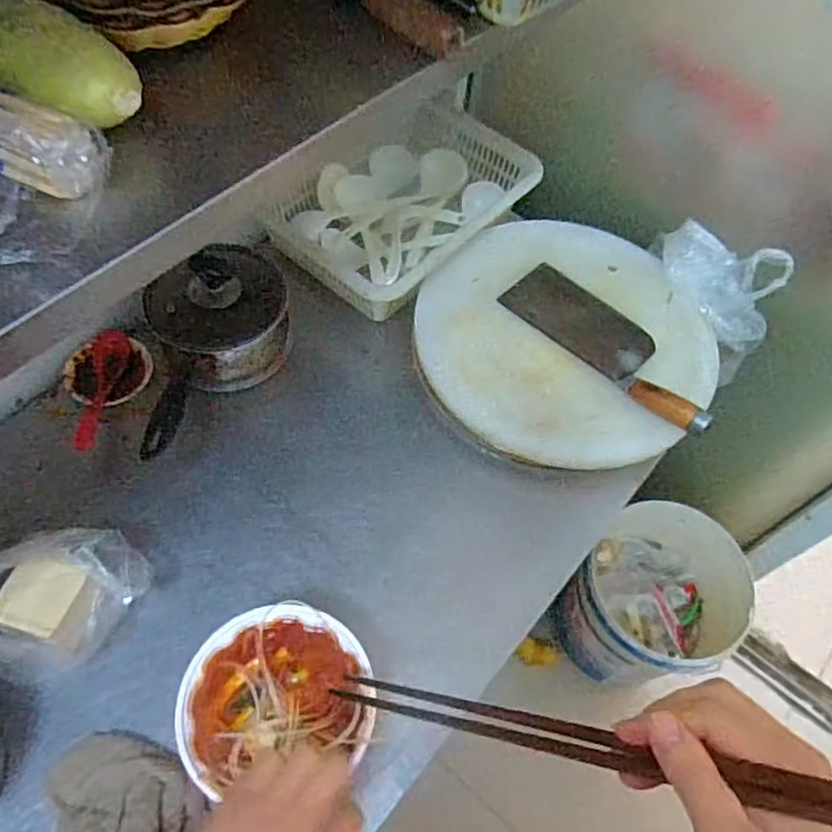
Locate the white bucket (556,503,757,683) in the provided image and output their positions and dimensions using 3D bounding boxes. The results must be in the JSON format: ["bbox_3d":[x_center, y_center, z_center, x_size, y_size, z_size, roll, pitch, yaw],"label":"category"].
[{"bbox_3d":[0.457,0.385,1.338,0.303,0.305,0.278,2,59,-4],"label":"white bucket"}]

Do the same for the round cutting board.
[{"bbox_3d":[0.185,-0.100,0.846,0.354,0.055,0.339,2,59,-4],"label":"round cutting board"}]

